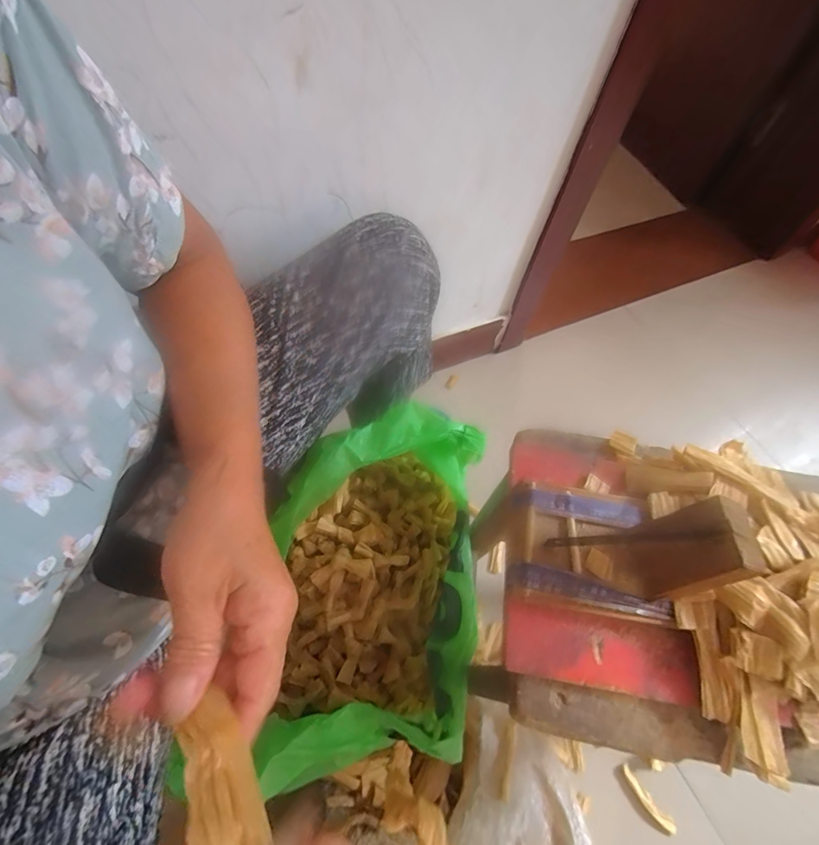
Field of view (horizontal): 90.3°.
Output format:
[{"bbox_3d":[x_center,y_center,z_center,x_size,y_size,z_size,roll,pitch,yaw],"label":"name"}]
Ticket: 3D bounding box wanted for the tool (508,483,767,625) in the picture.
[{"bbox_3d":[0.133,0.078,0.264,0.112,0.082,0.082,10,65,2],"label":"tool"}]

